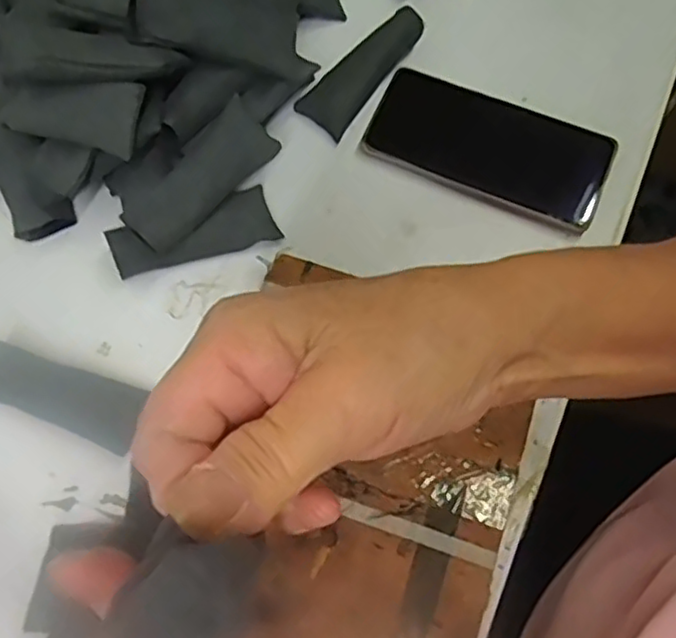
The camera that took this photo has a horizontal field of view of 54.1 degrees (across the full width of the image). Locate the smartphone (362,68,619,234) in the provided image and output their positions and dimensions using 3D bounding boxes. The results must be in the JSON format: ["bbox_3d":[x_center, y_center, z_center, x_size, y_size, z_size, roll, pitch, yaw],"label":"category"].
[{"bbox_3d":[0.102,-0.117,0.451,0.159,0.011,0.075,23,72,7],"label":"smartphone"}]

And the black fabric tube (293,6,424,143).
[{"bbox_3d":[0.017,-0.176,0.463,0.037,0.024,0.100,39,75,11],"label":"black fabric tube"}]

